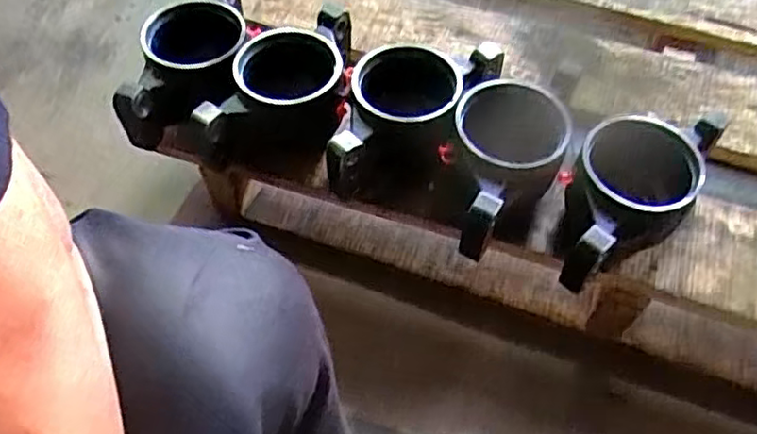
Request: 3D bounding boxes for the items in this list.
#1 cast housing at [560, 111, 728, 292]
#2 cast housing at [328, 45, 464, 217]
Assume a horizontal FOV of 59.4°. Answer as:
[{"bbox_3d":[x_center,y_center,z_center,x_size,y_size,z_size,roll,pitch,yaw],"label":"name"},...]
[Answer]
[{"bbox_3d":[0.249,-0.017,0.674,0.112,0.109,0.209,27,60,16],"label":"cast housing"},{"bbox_3d":[0.022,-0.095,0.714,0.113,0.091,0.162,11,57,7],"label":"cast housing"}]

